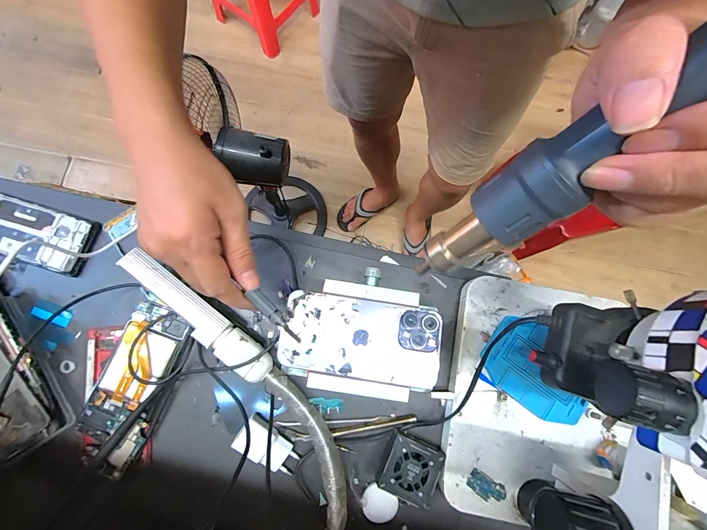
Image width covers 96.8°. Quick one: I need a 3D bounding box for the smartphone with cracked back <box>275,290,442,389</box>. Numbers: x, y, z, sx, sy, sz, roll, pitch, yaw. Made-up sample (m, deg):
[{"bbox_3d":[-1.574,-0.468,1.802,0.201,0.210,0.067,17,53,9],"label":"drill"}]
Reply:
[{"bbox_3d":[0.007,0.073,0.314,0.155,0.005,0.077,9,80,0],"label":"smartphone with cracked back"}]

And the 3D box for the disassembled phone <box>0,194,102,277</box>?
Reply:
[{"bbox_3d":[-0.412,-0.041,0.394,0.167,0.006,0.072,16,80,2],"label":"disassembled phone"}]

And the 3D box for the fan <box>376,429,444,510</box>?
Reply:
[{"bbox_3d":[0.062,0.221,0.344,0.056,0.028,0.057,26,80,3],"label":"fan"}]

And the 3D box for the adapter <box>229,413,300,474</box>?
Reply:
[{"bbox_3d":[-0.094,0.200,0.345,0.071,0.023,0.034,37,81,5],"label":"adapter"}]

